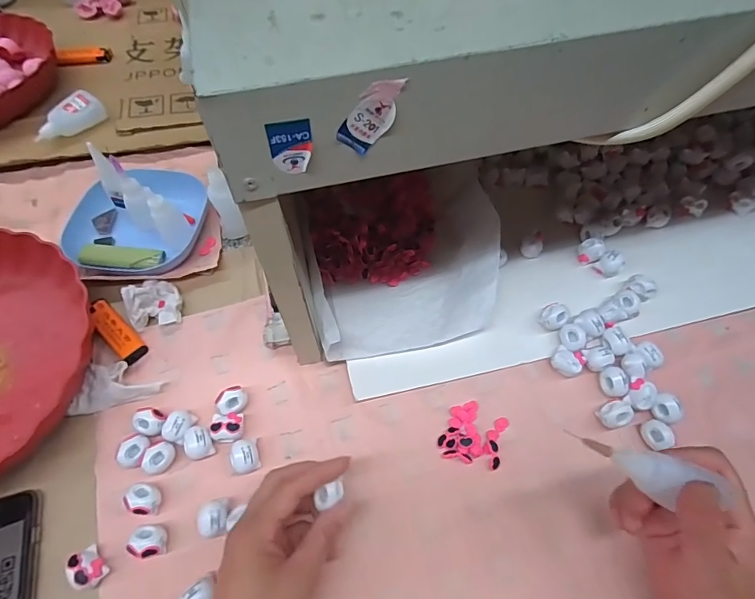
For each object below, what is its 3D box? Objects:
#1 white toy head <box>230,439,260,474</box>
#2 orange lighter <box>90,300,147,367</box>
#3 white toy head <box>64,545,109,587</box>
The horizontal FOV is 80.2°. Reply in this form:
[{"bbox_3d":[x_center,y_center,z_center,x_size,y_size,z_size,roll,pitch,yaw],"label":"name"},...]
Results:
[{"bbox_3d":[-0.107,0.126,0.359,0.020,0.018,0.024,-19,60,-10],"label":"white toy head"},{"bbox_3d":[-0.248,0.028,0.422,0.078,0.014,0.023,37,67,22],"label":"orange lighter"},{"bbox_3d":[-0.207,0.192,0.321,0.025,0.021,0.018,39,67,22],"label":"white toy head"}]

